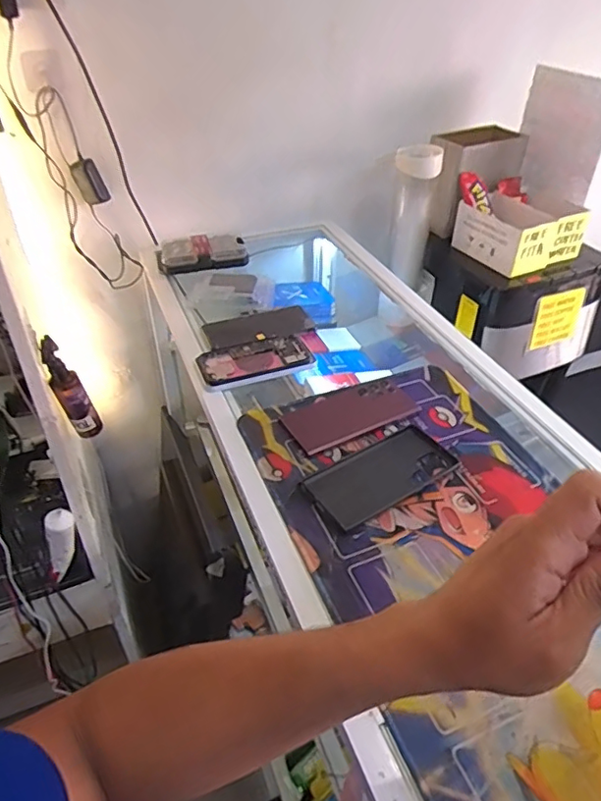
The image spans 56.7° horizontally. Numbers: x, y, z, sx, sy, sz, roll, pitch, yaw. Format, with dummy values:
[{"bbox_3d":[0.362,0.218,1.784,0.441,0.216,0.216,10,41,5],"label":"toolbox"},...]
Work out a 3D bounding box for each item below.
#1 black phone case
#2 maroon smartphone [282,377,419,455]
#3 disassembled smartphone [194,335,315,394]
[{"bbox_3d":[0.091,0.078,0.619,0.176,0.009,0.082,-24,45,-26],"label":"black phone case"},{"bbox_3d":[0.063,0.014,0.689,0.162,0.008,0.076,-20,43,-21],"label":"maroon smartphone"},{"bbox_3d":[-0.066,-0.055,0.779,0.156,0.016,0.081,-19,43,-20],"label":"disassembled smartphone"}]

